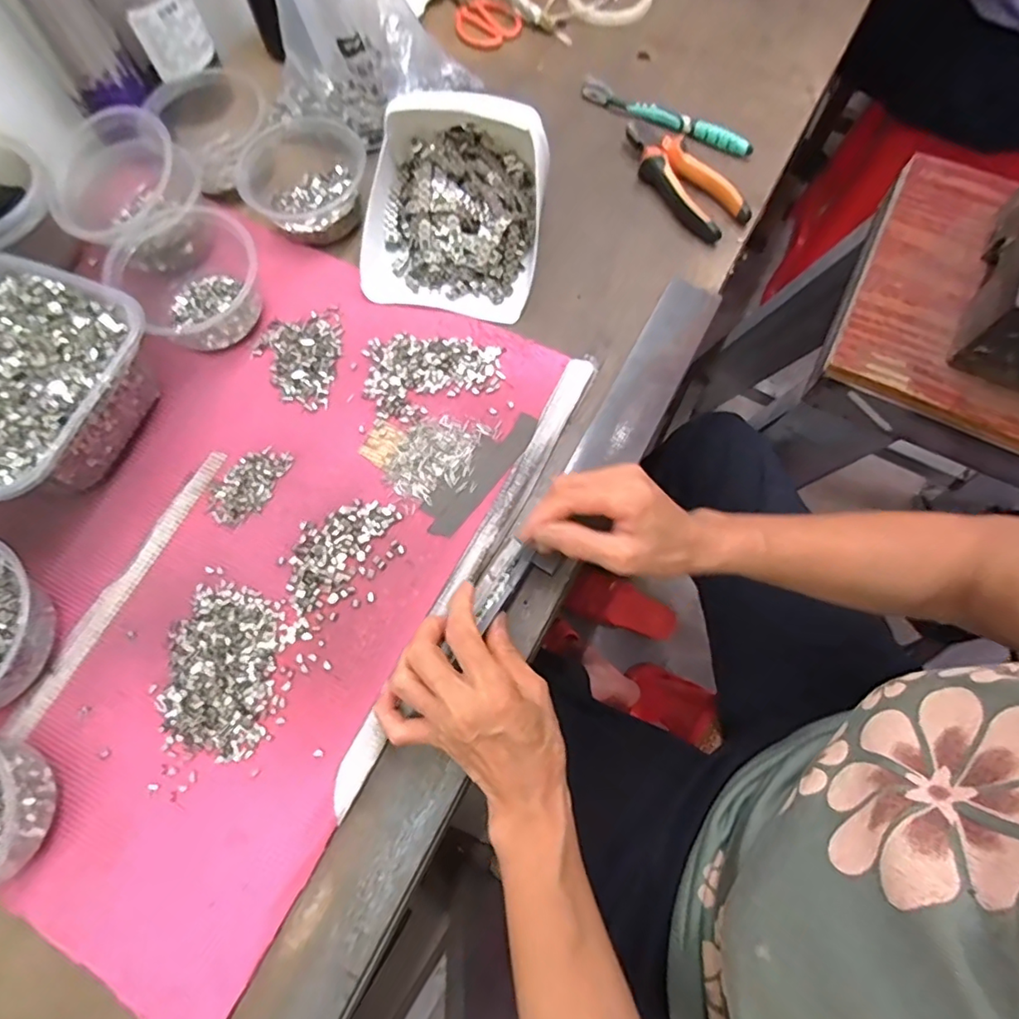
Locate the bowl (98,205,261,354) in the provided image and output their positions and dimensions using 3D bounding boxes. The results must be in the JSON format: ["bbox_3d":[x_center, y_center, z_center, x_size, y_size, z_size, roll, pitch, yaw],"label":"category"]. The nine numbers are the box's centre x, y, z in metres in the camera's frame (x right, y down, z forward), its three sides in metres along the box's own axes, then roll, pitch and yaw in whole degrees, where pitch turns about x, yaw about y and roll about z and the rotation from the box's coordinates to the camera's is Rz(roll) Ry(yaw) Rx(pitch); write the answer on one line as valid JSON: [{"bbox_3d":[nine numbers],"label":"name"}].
[{"bbox_3d":[-0.269,-0.200,0.477,0.110,0.058,0.115,0,71,0],"label":"bowl"}]

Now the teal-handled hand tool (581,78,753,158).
[{"bbox_3d":[0.160,-0.403,0.573,0.186,0.016,0.020,30,74,9],"label":"teal-handled hand tool"}]

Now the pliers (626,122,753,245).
[{"bbox_3d":[0.161,-0.317,0.539,0.057,0.023,0.148,-38,75,-12],"label":"pliers"}]

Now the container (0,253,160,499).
[{"bbox_3d":[-0.377,-0.095,0.434,0.175,0.073,0.171,20,72,6],"label":"container"}]

